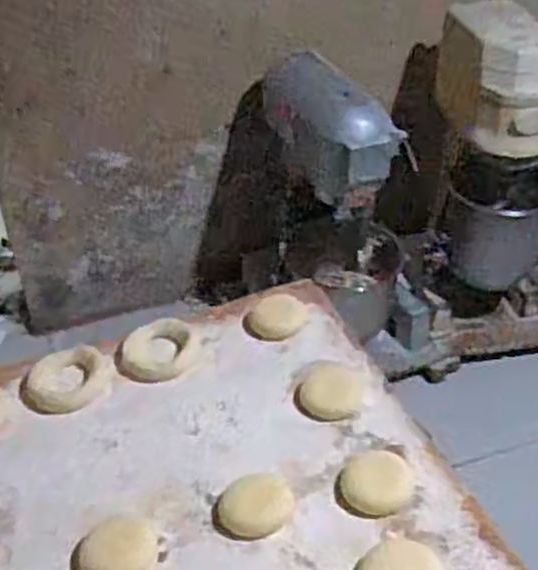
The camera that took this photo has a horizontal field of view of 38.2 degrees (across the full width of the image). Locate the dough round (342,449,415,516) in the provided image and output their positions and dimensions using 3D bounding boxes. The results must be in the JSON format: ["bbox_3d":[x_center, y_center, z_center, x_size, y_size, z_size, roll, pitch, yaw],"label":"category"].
[{"bbox_3d":[0.085,0.153,0.608,0.053,0.010,0.051,-1,40,1],"label":"dough round"}]

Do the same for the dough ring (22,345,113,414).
[{"bbox_3d":[-0.178,0.082,0.700,0.070,0.014,0.084,3,40,6],"label":"dough ring"}]

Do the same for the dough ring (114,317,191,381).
[{"bbox_3d":[-0.108,0.060,0.731,0.064,0.012,0.073,6,41,9],"label":"dough ring"}]

